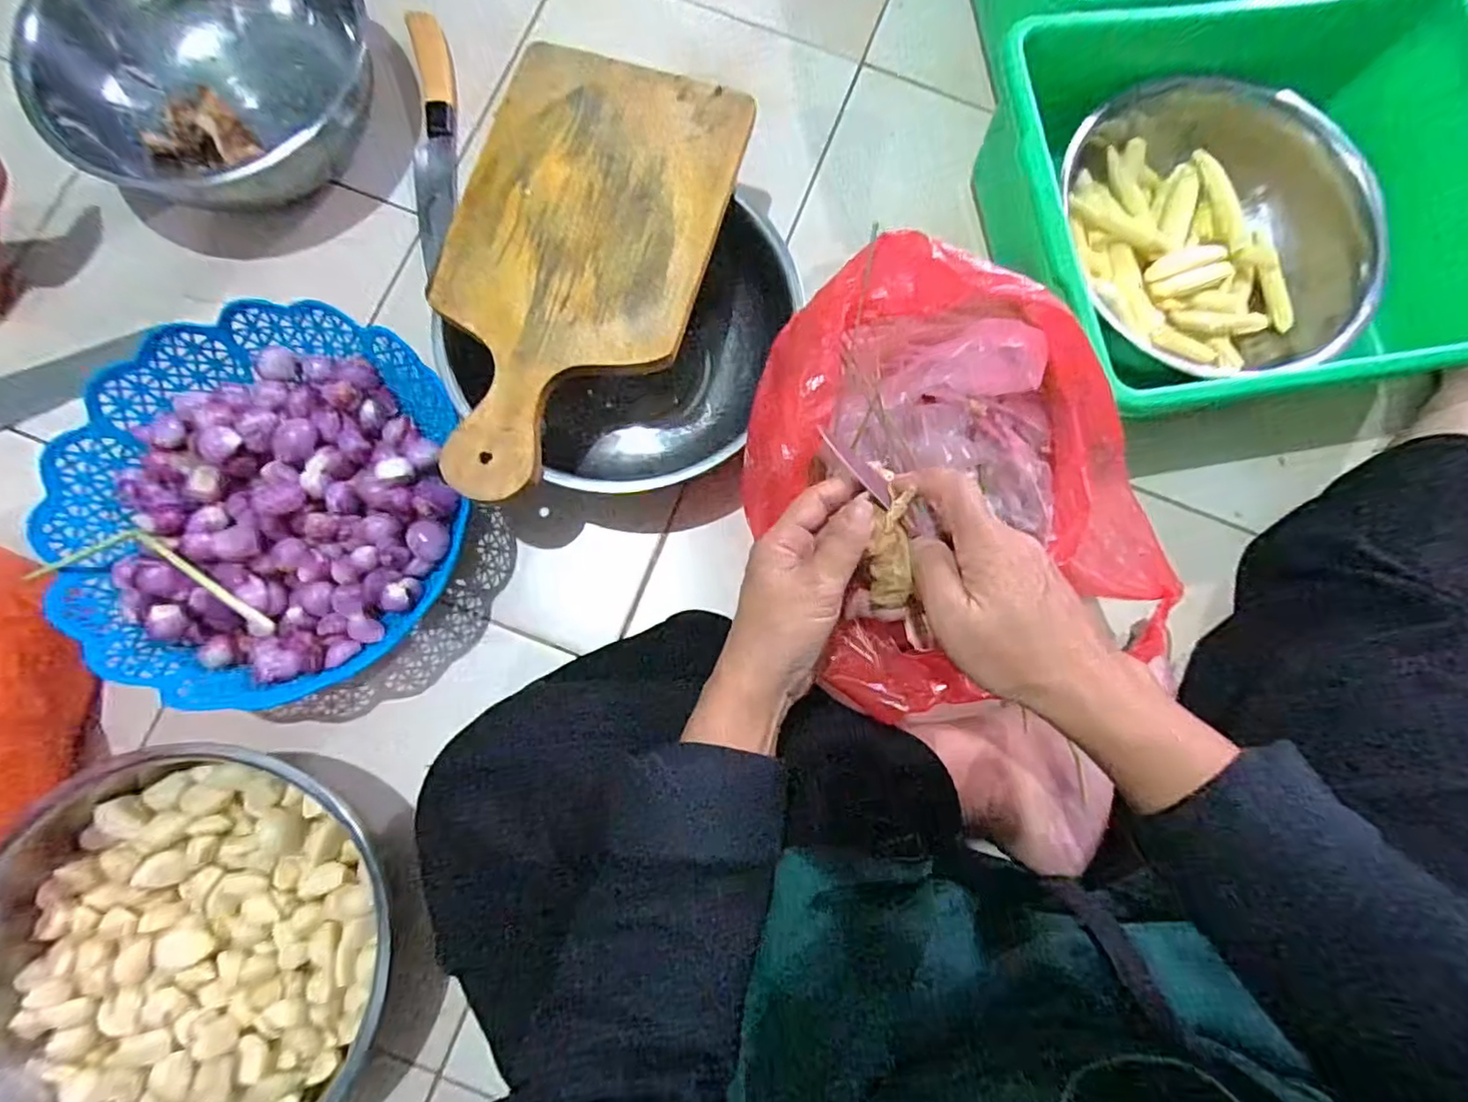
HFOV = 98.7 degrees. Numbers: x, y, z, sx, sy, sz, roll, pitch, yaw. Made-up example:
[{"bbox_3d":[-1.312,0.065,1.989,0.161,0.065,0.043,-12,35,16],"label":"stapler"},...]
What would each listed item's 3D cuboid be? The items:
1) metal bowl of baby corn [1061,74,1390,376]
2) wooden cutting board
[{"bbox_3d":[0.401,-0.268,0.526,0.218,0.086,0.251,-39,84,-8],"label":"metal bowl of baby corn"},{"bbox_3d":[-0.114,-0.200,0.443,0.179,0.010,0.337,16,80,1],"label":"wooden cutting board"}]

